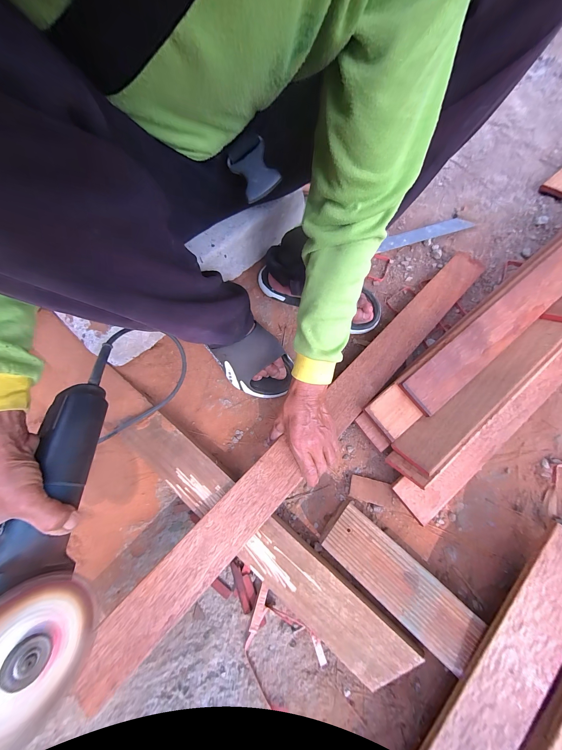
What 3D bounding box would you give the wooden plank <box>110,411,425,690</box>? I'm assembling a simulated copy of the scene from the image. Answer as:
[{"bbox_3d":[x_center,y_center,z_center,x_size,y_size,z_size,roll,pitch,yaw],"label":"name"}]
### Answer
[{"bbox_3d":[-0.053,0.223,0.371,0.478,0.040,0.087,36,80,13],"label":"wooden plank"}]

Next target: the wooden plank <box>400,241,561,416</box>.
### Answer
[{"bbox_3d":[0.710,-0.352,0.505,1.306,0.042,0.076,-37,70,-11],"label":"wooden plank"}]

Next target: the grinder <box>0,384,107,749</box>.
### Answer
[{"bbox_3d":[-0.233,0.141,0.243,0.082,0.083,0.277,-11,58,-2],"label":"grinder"}]

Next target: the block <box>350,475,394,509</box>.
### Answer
[{"bbox_3d":[0.142,0.182,0.404,0.061,0.022,0.033,14,73,6],"label":"block"}]

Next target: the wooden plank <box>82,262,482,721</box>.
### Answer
[{"bbox_3d":[0.081,0.056,0.423,0.070,0.031,0.859,43,73,14],"label":"wooden plank"}]

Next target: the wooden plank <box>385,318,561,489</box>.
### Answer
[{"bbox_3d":[0.321,0.024,0.399,0.379,0.044,0.066,-39,70,-8],"label":"wooden plank"}]

